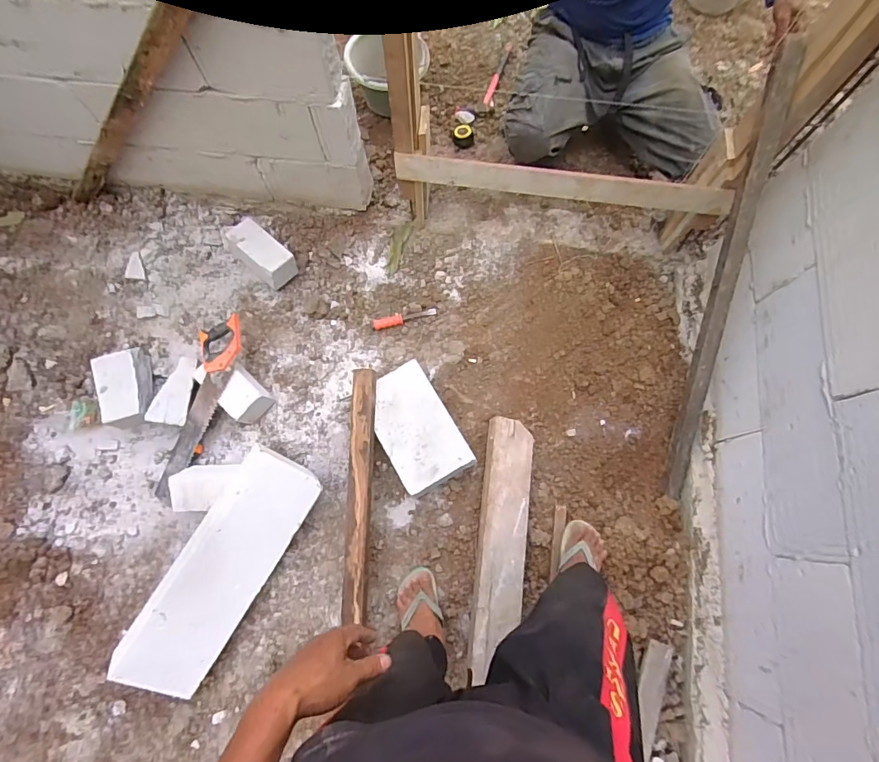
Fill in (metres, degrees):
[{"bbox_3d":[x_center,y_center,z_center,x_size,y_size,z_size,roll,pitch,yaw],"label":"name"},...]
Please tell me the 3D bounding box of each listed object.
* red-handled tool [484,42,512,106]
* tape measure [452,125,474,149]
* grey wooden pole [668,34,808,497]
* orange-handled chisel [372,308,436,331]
[{"bbox_3d":[0.199,-1.040,1.579,0.035,0.018,0.272,16,76,2],"label":"red-handled tool"},{"bbox_3d":[0.078,-0.807,1.539,0.067,0.029,0.076,-6,76,-1],"label":"tape measure"},{"bbox_3d":[0.672,-0.174,1.117,0.041,0.067,1.026,1,114,-1],"label":"grey wooden pole"},{"bbox_3d":[-0.109,-0.196,1.436,0.196,0.025,0.037,-15,76,-3],"label":"orange-handled chisel"}]

